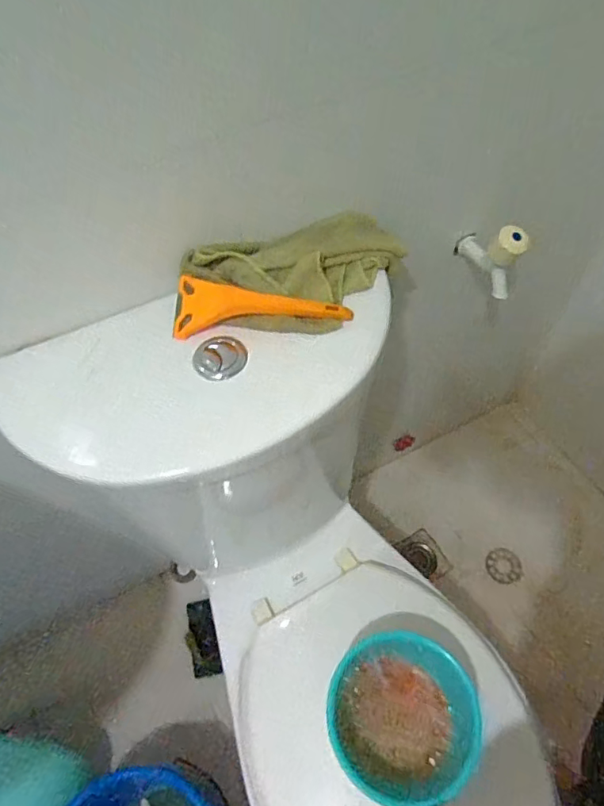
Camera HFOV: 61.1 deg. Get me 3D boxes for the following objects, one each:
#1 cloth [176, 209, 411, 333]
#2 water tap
[{"bbox_3d":[0.002,-0.126,0.494,0.220,0.048,0.126,-10,57,-5],"label":"cloth"},{"bbox_3d":[0.240,-0.195,0.647,0.036,0.082,0.095,-25,59,-14],"label":"water tap"}]

